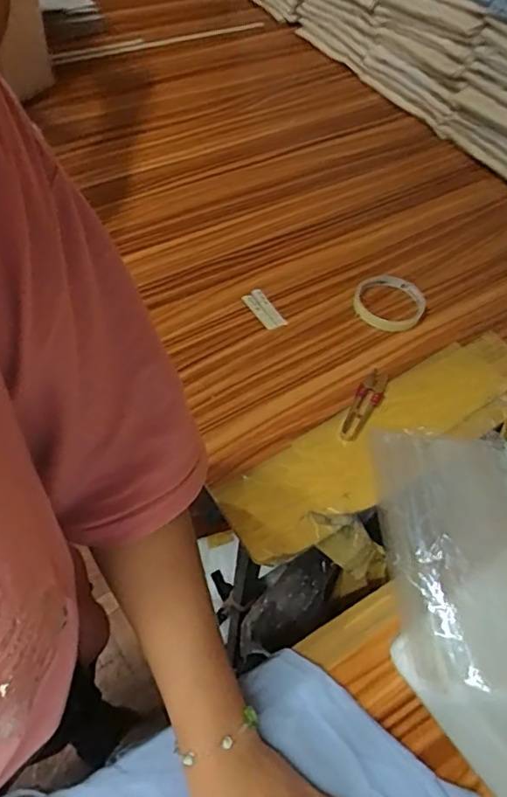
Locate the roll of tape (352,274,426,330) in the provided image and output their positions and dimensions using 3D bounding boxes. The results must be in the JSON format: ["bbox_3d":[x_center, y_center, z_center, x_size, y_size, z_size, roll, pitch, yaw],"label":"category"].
[{"bbox_3d":[0.165,-0.119,0.681,0.084,0.017,0.086,3,53,-4],"label":"roll of tape"}]

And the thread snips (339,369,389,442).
[{"bbox_3d":[0.116,0.007,0.587,0.026,0.005,0.102,27,55,14],"label":"thread snips"}]

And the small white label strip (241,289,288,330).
[{"bbox_3d":[0.013,-0.104,0.659,0.026,0.007,0.058,-32,66,-12],"label":"small white label strip"}]

